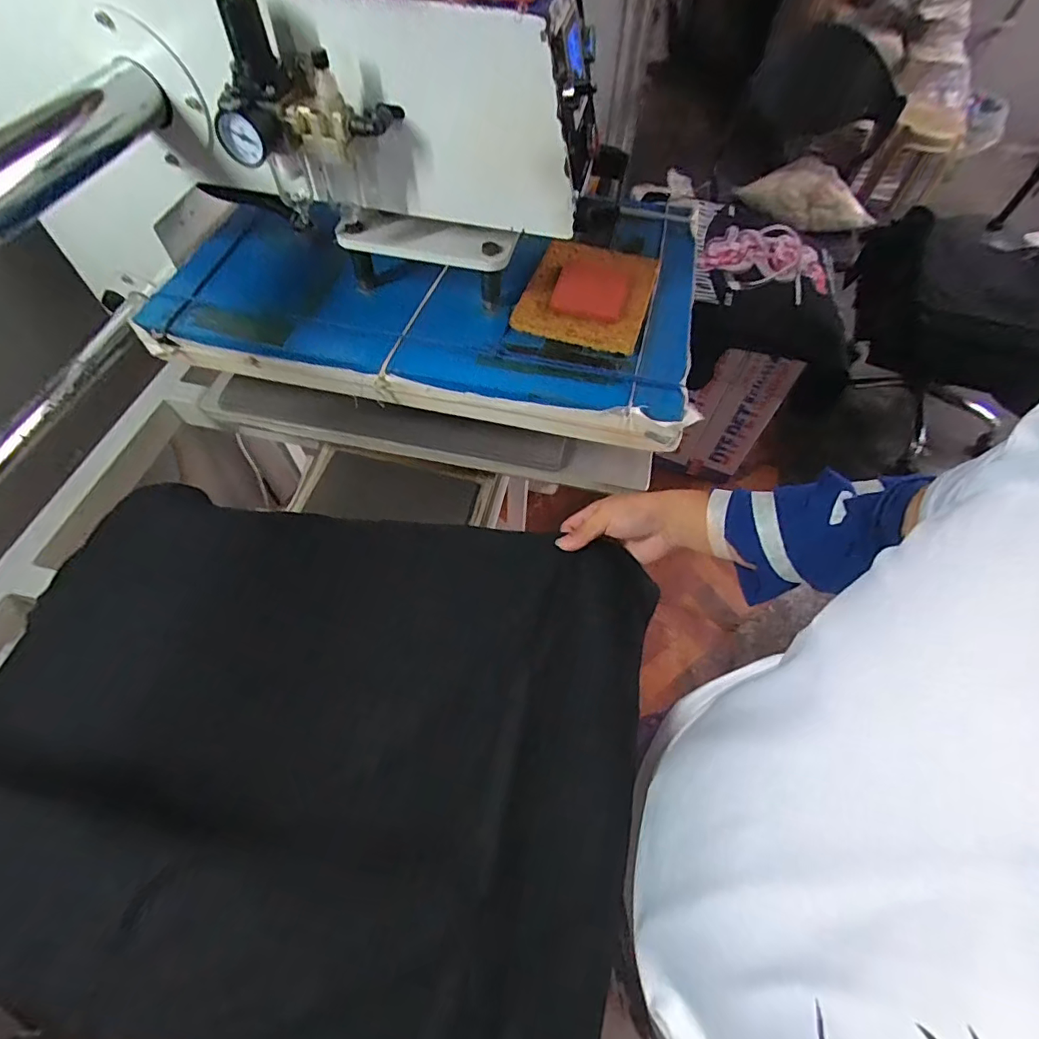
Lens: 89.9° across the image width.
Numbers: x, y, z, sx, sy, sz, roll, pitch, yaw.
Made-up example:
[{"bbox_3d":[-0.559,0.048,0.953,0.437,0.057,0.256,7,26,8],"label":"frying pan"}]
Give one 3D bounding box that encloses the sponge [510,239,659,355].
[{"bbox_3d":[0.080,-0.261,0.599,0.136,0.021,0.167,15,59,8],"label":"sponge"}]

